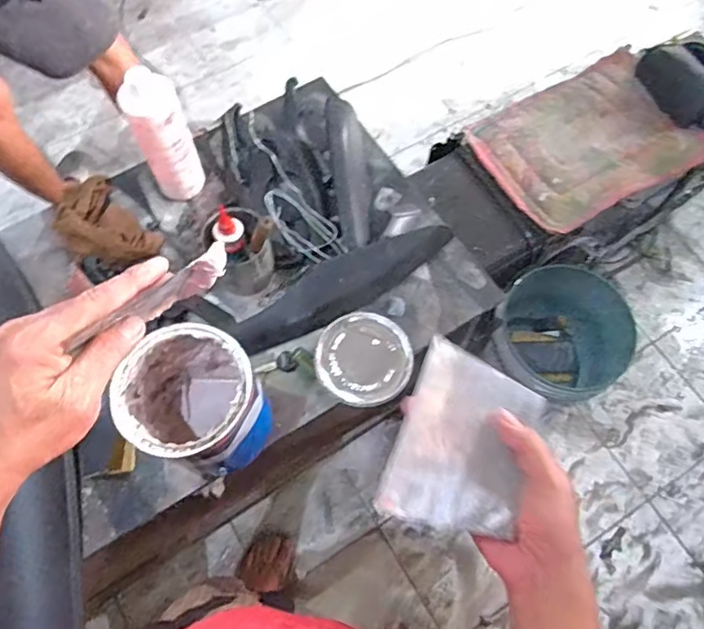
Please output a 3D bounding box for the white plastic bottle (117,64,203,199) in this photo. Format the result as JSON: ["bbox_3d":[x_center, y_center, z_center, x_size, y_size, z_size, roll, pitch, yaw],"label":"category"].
[{"bbox_3d":[-0.299,-0.279,0.917,0.069,0.228,0.088,40,72,15],"label":"white plastic bottle"}]

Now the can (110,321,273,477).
[{"bbox_3d":[-0.204,0.124,0.765,0.161,0.211,0.154,0,67,0],"label":"can"}]

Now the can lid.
[{"bbox_3d":[0.020,0.066,0.894,0.145,0.017,0.151,0,67,0],"label":"can lid"}]

